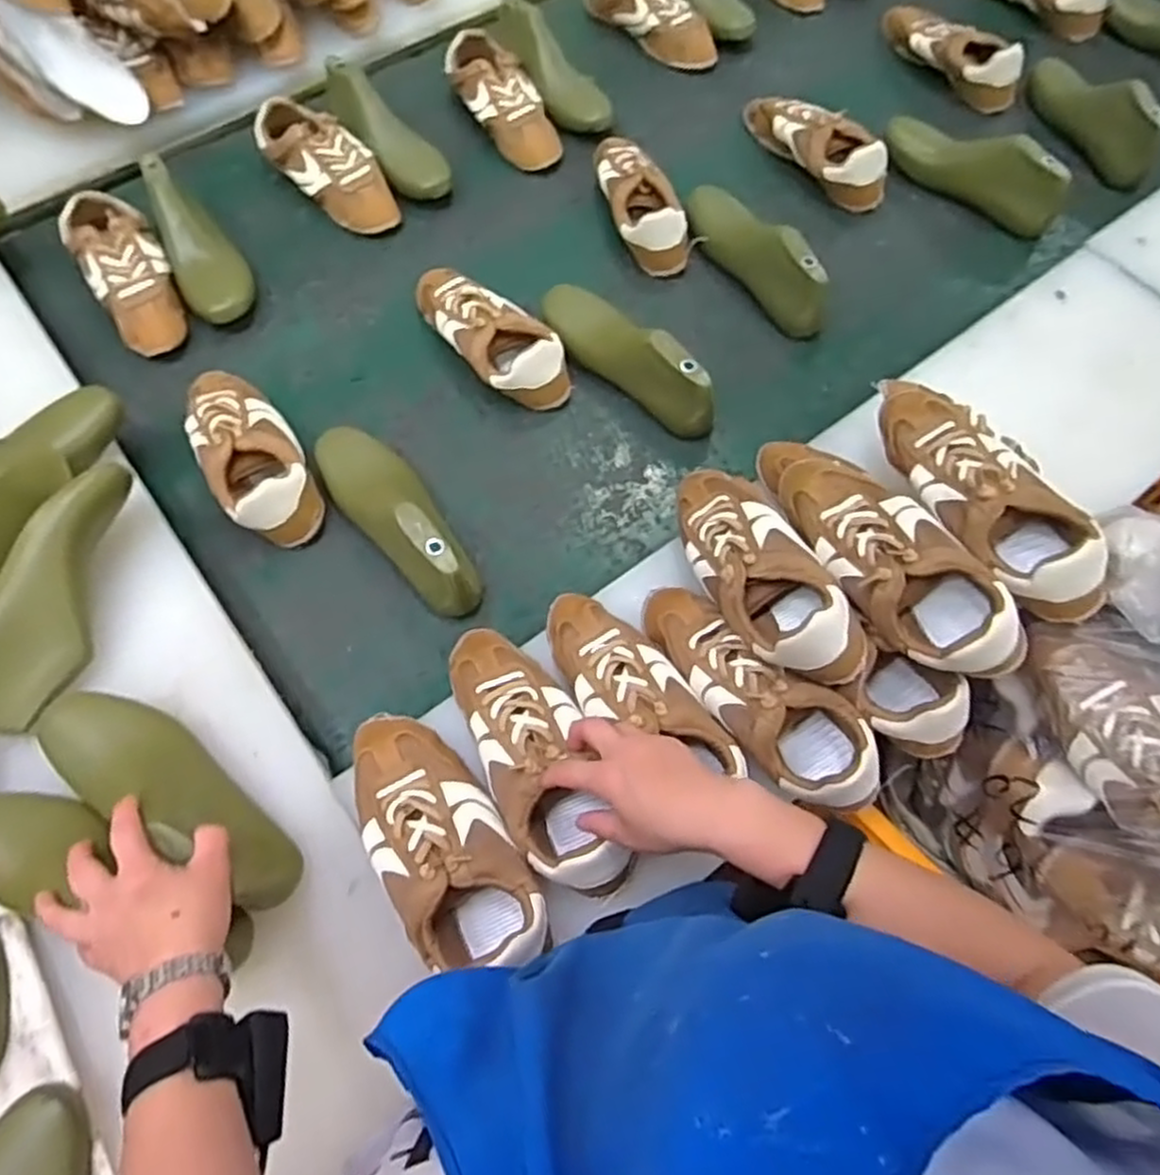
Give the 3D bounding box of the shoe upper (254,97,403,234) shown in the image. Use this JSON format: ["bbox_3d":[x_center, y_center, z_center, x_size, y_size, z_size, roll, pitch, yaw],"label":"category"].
[{"bbox_3d":[-0.312,-0.527,0.938,0.223,0.064,0.081,39,71,15],"label":"shoe upper"}]

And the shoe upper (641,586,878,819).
[{"bbox_3d":[0.141,0.083,0.606,0.084,0.074,0.234,-39,73,-16],"label":"shoe upper"}]

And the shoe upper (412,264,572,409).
[{"bbox_3d":[-0.107,-0.281,0.826,0.229,0.065,0.084,43,72,16],"label":"shoe upper"}]

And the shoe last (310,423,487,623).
[{"bbox_3d":[-0.178,-0.076,0.720,0.068,0.082,0.241,-40,73,-17],"label":"shoe last"}]

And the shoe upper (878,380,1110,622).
[{"bbox_3d":[0.329,-0.093,0.614,0.099,0.076,0.263,-17,68,-8],"label":"shoe upper"}]

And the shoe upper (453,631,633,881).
[{"bbox_3d":[-0.033,0.124,0.587,0.087,0.062,0.223,-22,67,-11],"label":"shoe upper"}]

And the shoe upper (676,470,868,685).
[{"bbox_3d":[0.148,-0.024,0.627,0.090,0.067,0.233,-22,56,-11],"label":"shoe upper"}]

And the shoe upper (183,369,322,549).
[{"bbox_3d":[-0.335,-0.141,0.752,0.089,0.067,0.208,-28,70,-13],"label":"shoe upper"}]

